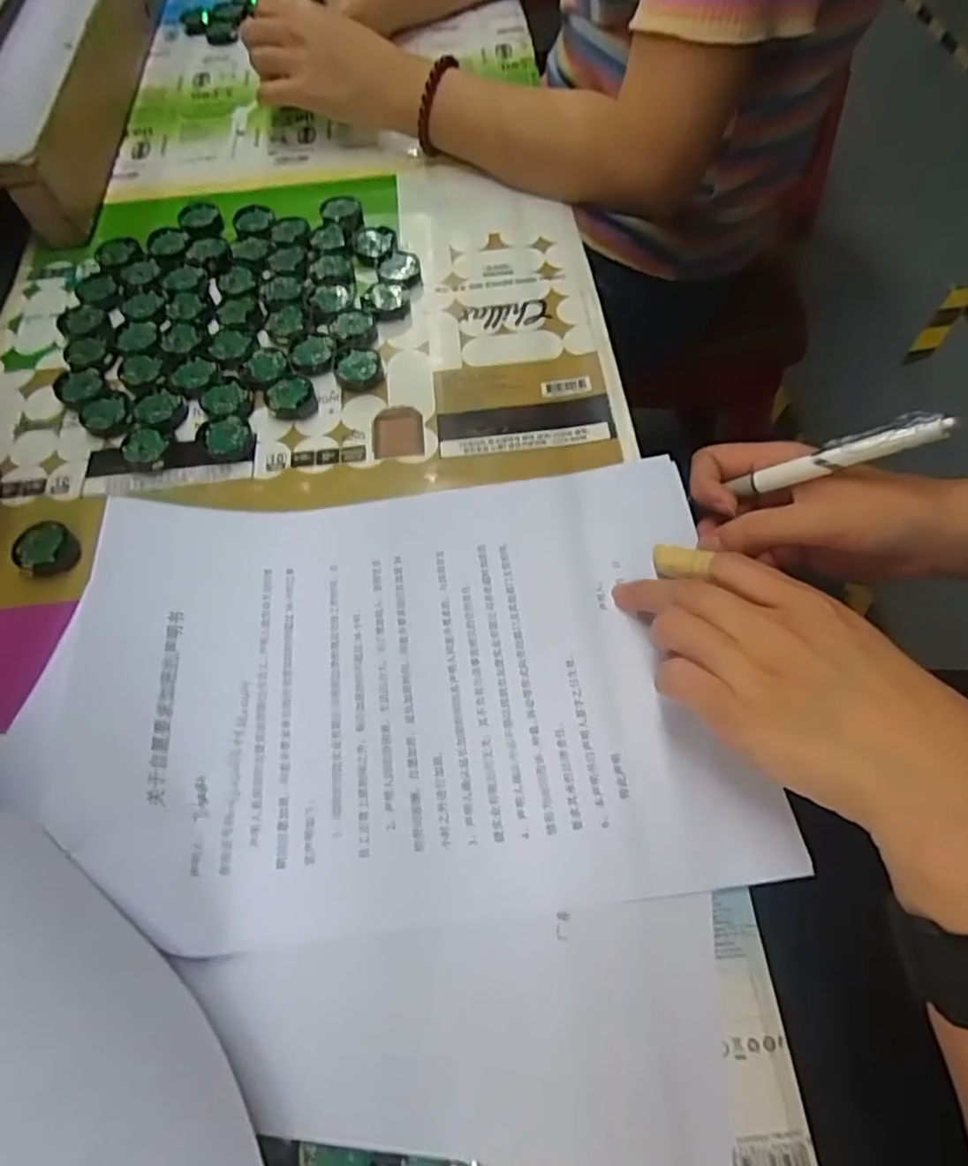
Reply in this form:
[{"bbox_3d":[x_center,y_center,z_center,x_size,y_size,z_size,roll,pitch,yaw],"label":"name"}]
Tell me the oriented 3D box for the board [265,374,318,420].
[{"bbox_3d":[-0.117,-0.111,0.403,0.029,0.010,0.031,-21,61,-7],"label":"board"}]

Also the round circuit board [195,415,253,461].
[{"bbox_3d":[-0.150,-0.083,0.389,0.030,0.009,0.029,-2,61,4],"label":"round circuit board"}]

